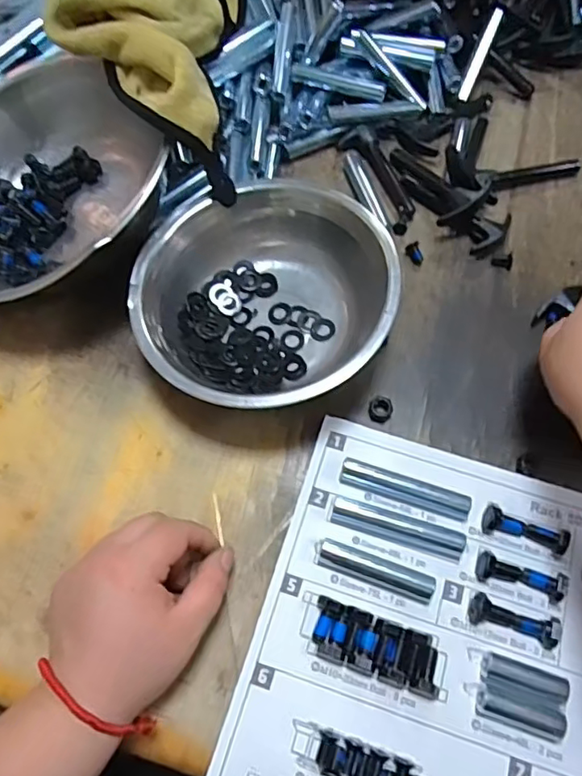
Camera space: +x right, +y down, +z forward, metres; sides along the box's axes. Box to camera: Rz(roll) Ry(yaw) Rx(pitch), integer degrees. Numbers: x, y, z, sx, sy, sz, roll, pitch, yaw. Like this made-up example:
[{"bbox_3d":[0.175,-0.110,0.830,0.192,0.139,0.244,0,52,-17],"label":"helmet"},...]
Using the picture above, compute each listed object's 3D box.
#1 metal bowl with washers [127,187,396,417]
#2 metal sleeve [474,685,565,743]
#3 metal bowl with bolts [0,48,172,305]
[{"bbox_3d":[-0.020,-0.059,0.425,0.180,0.070,0.165,0,66,0],"label":"metal bowl with washers"},{"bbox_3d":[0.134,0.190,0.336,0.048,0.011,0.016,18,67,8],"label":"metal sleeve"},{"bbox_3d":[-0.193,-0.147,0.457,0.192,0.079,0.186,0,66,0],"label":"metal bowl with bolts"}]

